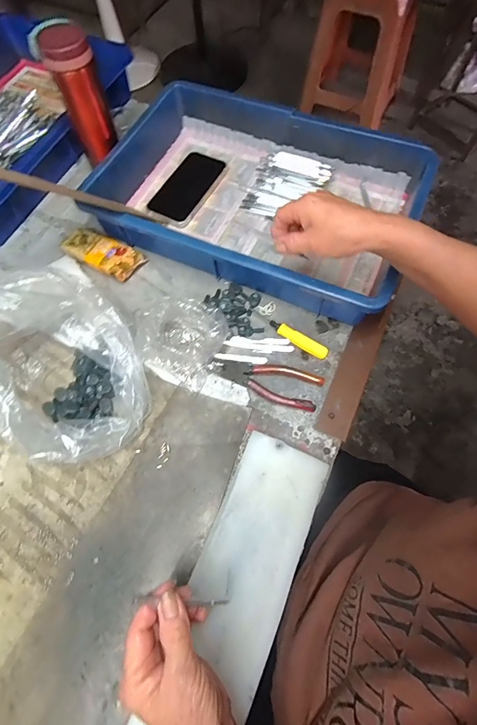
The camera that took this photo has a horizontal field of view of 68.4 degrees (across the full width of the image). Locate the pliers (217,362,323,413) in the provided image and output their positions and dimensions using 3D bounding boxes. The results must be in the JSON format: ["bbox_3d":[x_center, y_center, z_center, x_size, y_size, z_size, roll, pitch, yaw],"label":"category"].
[{"bbox_3d":[0.039,0.023,0.438,0.124,0.009,0.050,15,68,7],"label":"pliers"}]

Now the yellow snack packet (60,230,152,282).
[{"bbox_3d":[-0.197,-0.161,0.511,0.107,0.025,0.056,28,70,12],"label":"yellow snack packet"}]

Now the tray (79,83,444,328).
[{"bbox_3d":[0.027,-0.240,0.509,0.427,0.082,0.287,26,70,11],"label":"tray"}]

